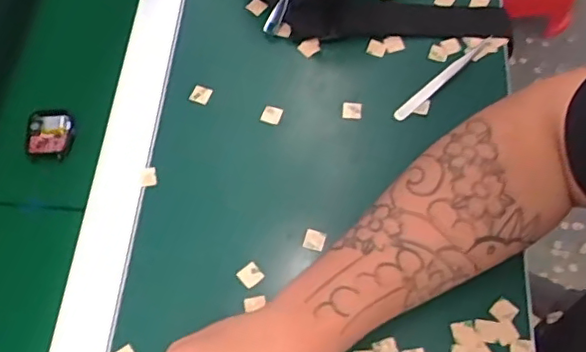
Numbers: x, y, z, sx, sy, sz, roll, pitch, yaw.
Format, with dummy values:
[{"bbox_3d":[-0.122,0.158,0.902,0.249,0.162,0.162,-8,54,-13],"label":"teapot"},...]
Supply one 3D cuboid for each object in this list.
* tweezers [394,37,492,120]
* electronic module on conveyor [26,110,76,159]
[{"bbox_3d":[0.135,-0.088,0.530,0.123,0.013,0.012,-41,70,-18],"label":"tweezers"},{"bbox_3d":[-0.201,-0.037,0.496,0.037,0.010,0.044,3,64,2],"label":"electronic module on conveyor"}]

